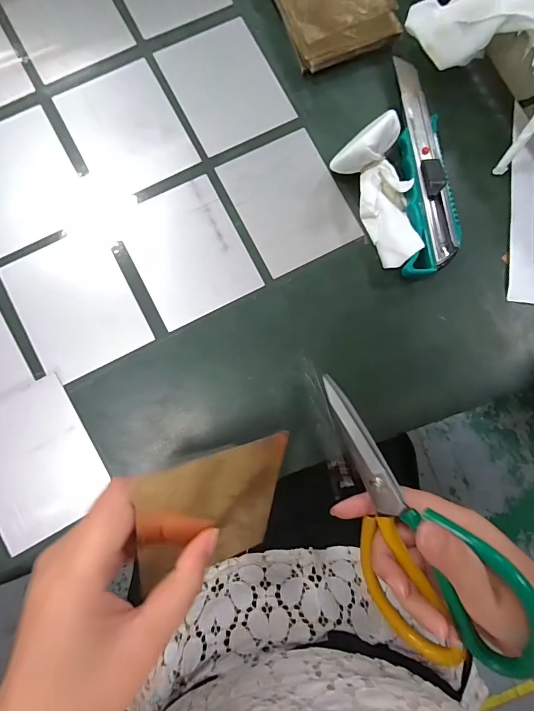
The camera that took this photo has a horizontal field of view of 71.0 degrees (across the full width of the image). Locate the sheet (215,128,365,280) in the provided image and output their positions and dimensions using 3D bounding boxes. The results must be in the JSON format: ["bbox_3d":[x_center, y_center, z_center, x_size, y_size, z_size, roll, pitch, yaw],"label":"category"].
[{"bbox_3d":[0.017,-0.120,0.291,0.079,0.004,0.099,-27,86,-5],"label":"sheet"}]

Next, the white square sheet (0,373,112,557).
[{"bbox_3d":[-0.161,0.073,0.260,0.077,0.005,0.097,-29,86,-10],"label":"white square sheet"}]

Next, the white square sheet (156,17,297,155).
[{"bbox_3d":[-0.034,-0.217,0.299,0.078,0.004,0.099,-27,86,-5],"label":"white square sheet"}]

